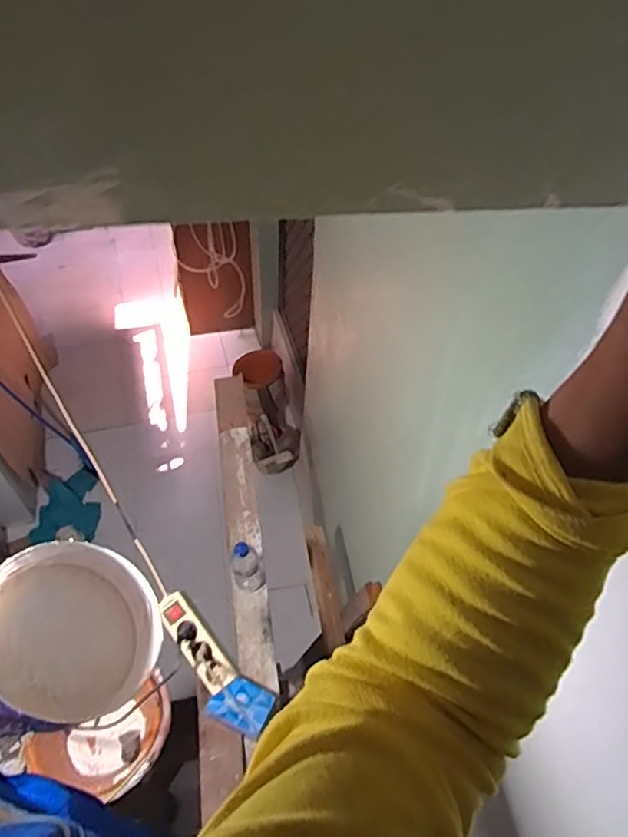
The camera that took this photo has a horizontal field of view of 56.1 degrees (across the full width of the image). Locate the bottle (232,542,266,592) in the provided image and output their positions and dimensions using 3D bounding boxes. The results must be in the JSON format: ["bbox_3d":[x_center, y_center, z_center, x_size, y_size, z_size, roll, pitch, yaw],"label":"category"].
[{"bbox_3d":[-0.159,0.362,1.448,0.079,0.223,0.060,-5,55,-8],"label":"bottle"}]

